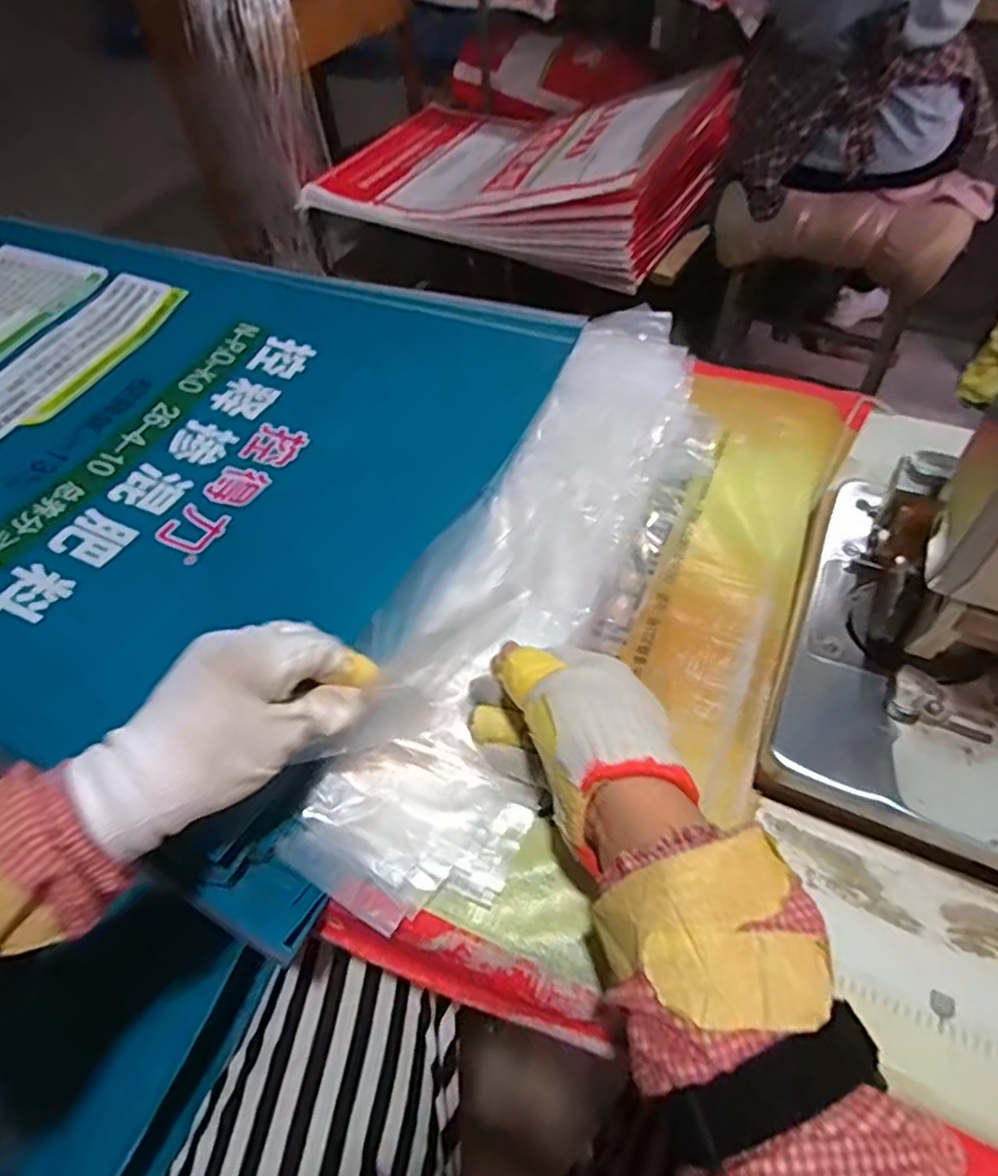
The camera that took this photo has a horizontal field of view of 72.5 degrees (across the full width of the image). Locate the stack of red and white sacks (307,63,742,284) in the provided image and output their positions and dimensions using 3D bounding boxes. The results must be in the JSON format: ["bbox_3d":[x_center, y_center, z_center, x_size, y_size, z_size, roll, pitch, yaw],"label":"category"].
[{"bbox_3d":[0.017,-1.058,1.645,0.959,0.229,0.537,26,60,22],"label":"stack of red and white sacks"}]

